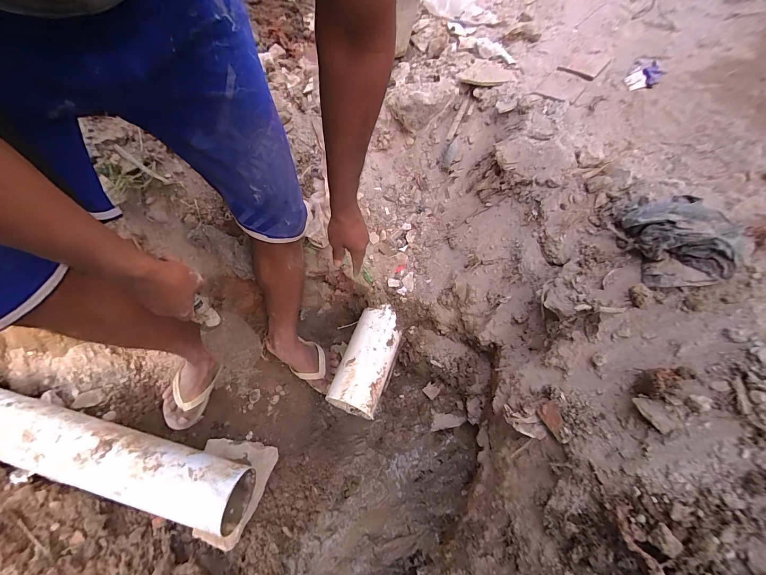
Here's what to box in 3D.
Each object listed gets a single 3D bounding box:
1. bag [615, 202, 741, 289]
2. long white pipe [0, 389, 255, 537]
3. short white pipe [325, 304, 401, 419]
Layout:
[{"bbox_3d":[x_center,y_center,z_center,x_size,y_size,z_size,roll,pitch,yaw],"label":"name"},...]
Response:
[{"bbox_3d":[0.469,-0.072,0.508,0.119,0.068,0.162,1,52,3],"label":"bag"},{"bbox_3d":[-0.650,0.336,0.680,0.764,0.133,0.129,9,53,10],"label":"long white pipe"},{"bbox_3d":[-0.034,0.172,0.789,0.113,0.105,0.253,15,67,14],"label":"short white pipe"}]

